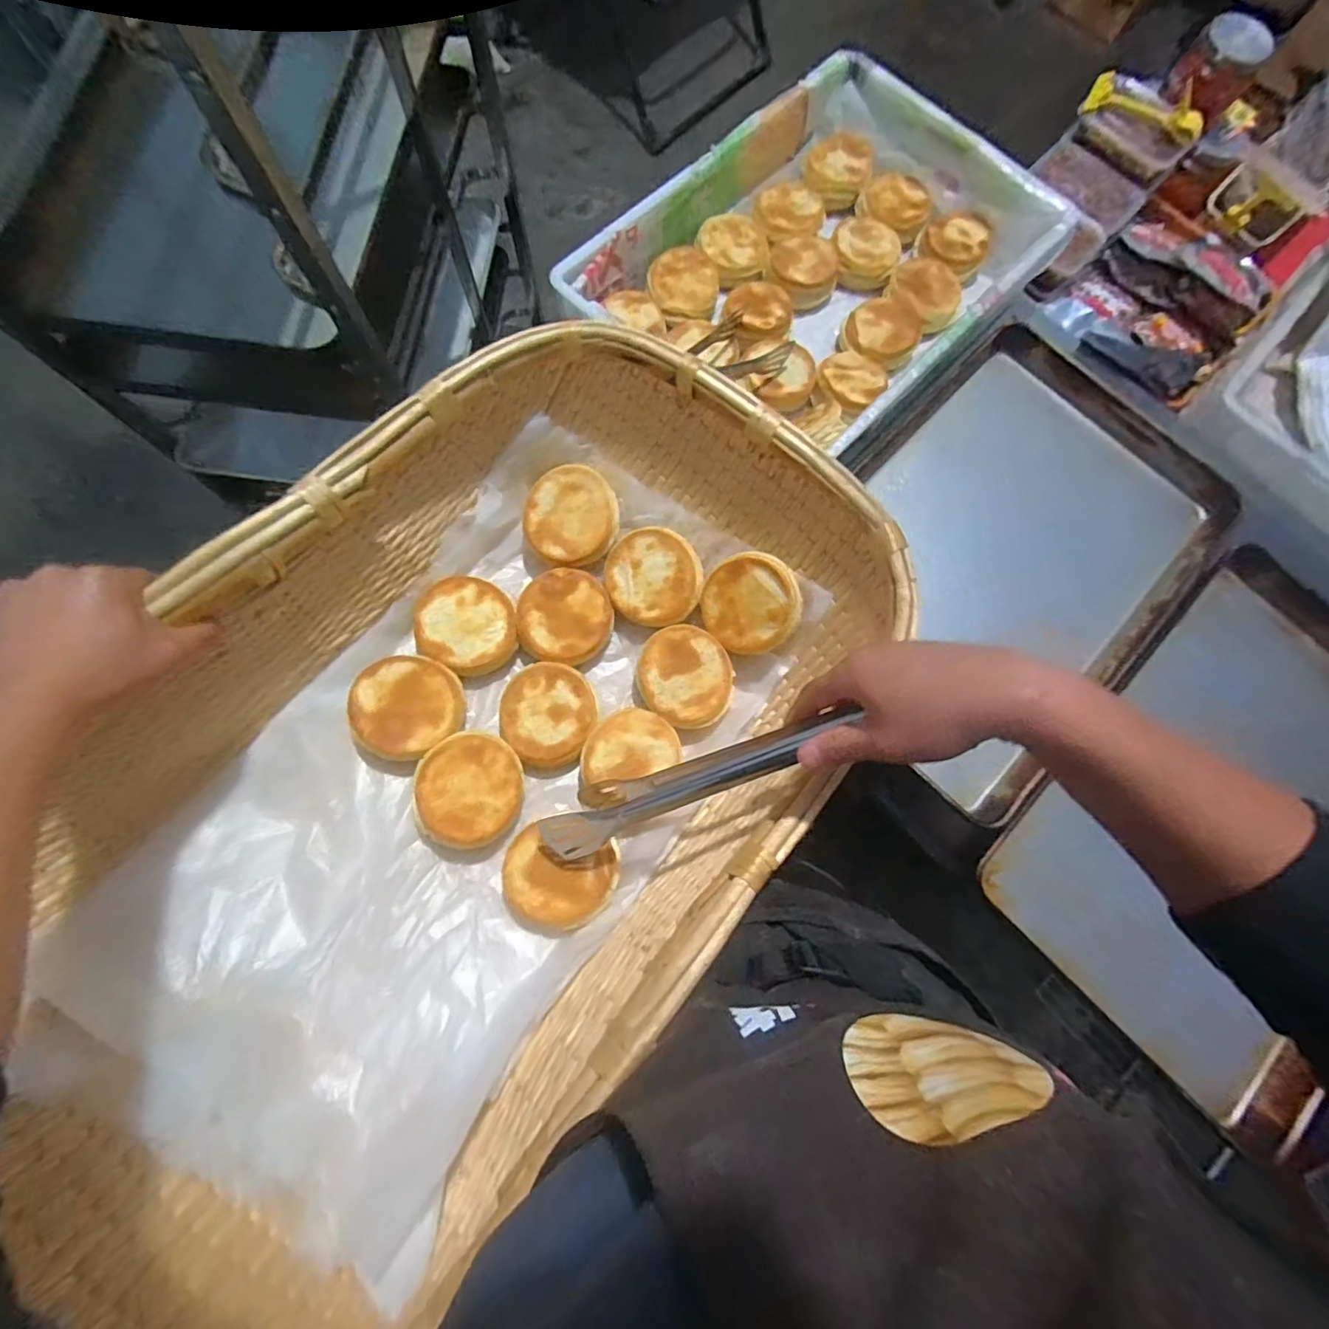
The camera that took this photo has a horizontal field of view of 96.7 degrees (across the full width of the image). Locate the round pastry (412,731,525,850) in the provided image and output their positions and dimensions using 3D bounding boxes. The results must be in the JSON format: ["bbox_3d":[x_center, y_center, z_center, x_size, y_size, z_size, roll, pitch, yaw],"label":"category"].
[{"bbox_3d":[-0.185,0.118,0.560,0.096,0.025,0.102,-6,80,-19],"label":"round pastry"}]

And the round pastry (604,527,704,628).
[{"bbox_3d":[-0.010,-0.092,0.622,0.101,0.022,0.101,0,95,5],"label":"round pastry"}]

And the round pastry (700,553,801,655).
[{"bbox_3d":[0.085,-0.061,0.593,0.097,0.018,0.097,8,104,33],"label":"round pastry"}]

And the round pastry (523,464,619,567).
[{"bbox_3d":[-0.097,-0.154,0.616,0.097,0.025,0.097,0,90,-2],"label":"round pastry"}]

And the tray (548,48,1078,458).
[{"bbox_3d":[0.208,-0.523,0.811,0.420,0.117,0.578,42,79,8],"label":"tray"}]

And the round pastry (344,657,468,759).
[{"bbox_3d":[-0.248,0.042,0.570,0.095,0.033,0.091,0,76,-2],"label":"round pastry"}]

